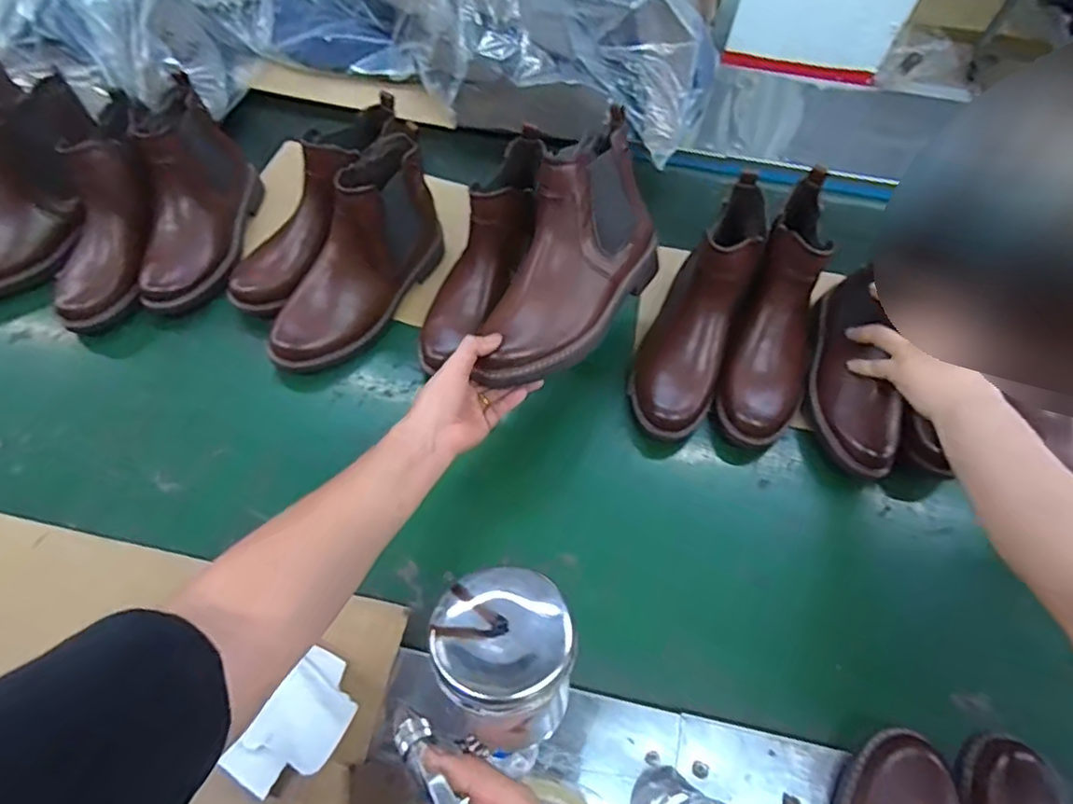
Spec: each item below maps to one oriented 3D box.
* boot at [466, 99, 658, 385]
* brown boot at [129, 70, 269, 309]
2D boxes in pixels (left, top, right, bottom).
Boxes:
[{"bbox_3d":[0.021,-0.146,0.624,0.096,0.173,0.286,11,56,49],"label":"boot"},{"bbox_3d":[-0.427,-0.247,0.749,0.099,0.141,0.244,7,62,2],"label":"brown boot"}]

